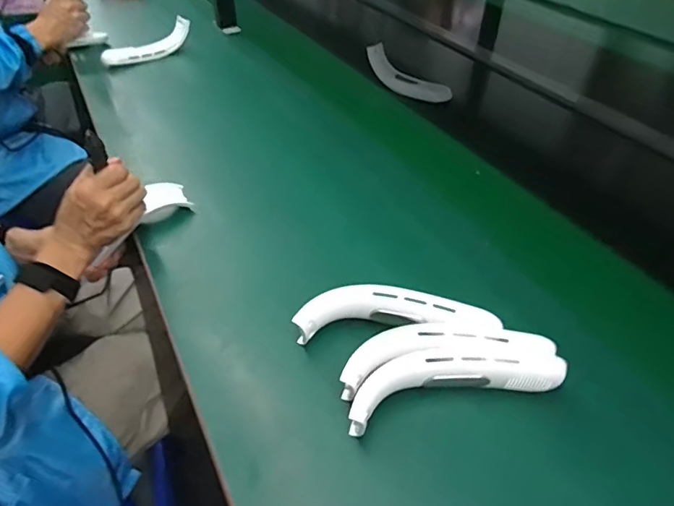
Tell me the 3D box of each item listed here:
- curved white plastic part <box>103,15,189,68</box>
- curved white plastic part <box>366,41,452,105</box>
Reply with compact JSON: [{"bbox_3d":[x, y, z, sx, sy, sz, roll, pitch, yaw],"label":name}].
[{"bbox_3d":[-0.417,-0.459,1.077,0.201,0.063,0.051,-26,49,-26],"label":"curved white plastic part"},{"bbox_3d":[0.144,-0.348,0.965,0.049,0.063,0.215,-34,53,-31],"label":"curved white plastic part"}]

